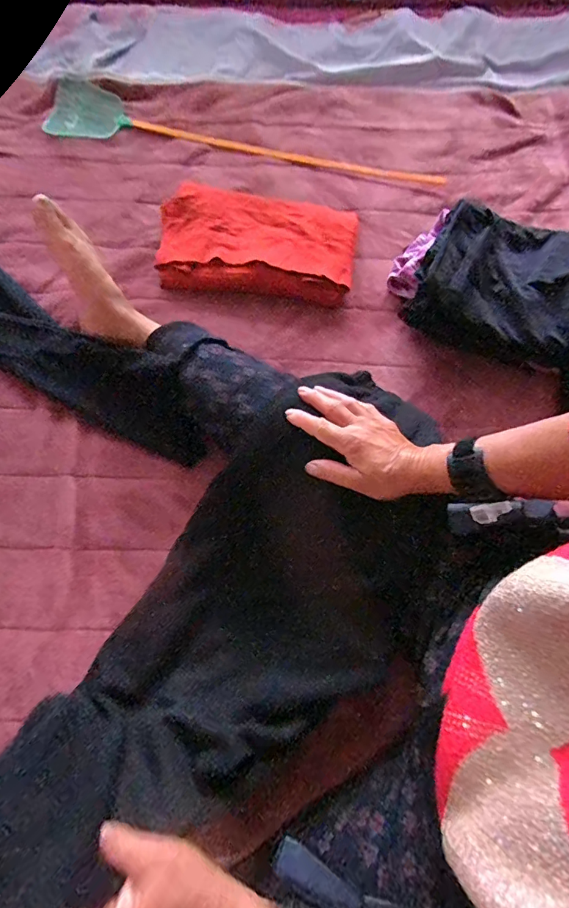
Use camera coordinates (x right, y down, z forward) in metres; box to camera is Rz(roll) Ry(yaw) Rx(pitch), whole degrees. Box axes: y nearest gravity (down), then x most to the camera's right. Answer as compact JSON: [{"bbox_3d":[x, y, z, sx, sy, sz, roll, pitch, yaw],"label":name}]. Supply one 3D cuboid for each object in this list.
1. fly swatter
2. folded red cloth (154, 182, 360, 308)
[{"bbox_3d":[-0.079,-0.578,0.817,0.728,0.012,0.131,13,72,4],"label":"fly swatter"},{"bbox_3d":[-0.044,-0.356,0.740,0.314,0.033,0.199,7,73,2],"label":"folded red cloth"}]

